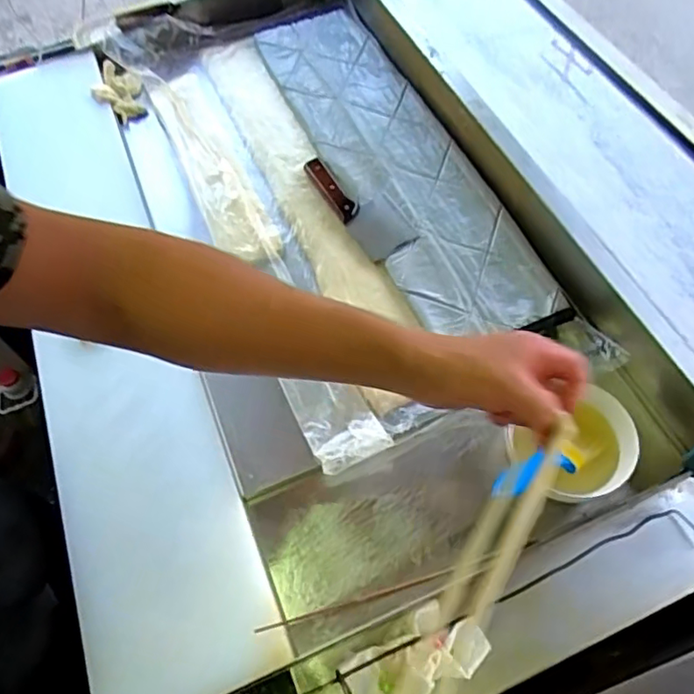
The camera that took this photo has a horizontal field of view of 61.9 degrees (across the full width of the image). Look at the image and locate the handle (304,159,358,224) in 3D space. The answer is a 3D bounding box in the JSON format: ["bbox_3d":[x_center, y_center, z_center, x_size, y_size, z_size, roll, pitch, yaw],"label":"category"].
[{"bbox_3d":[-0.027,-0.251,0.907,0.031,0.020,0.171,-25,60,-11],"label":"handle"}]

